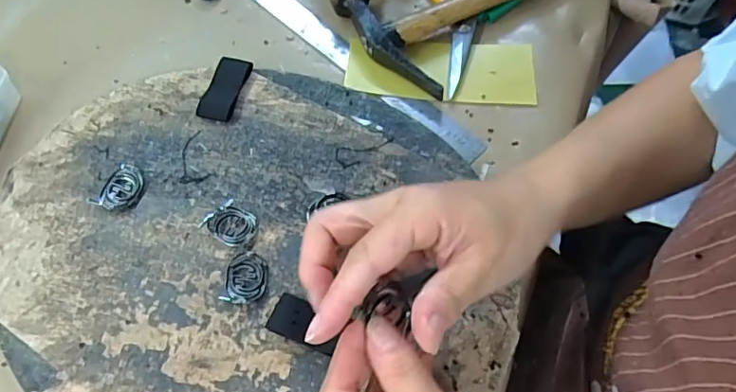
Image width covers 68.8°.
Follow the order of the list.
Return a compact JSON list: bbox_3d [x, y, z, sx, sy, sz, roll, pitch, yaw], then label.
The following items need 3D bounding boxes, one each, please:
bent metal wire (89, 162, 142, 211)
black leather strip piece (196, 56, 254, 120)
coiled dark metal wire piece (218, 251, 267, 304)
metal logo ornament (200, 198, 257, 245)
[{"bbox_3d":[-0.175,-0.006,0.380,0.028,0.006,0.036,20,64,11],"label":"bent metal wire"},{"bbox_3d":[-0.112,-0.084,0.422,0.027,0.006,0.060,12,62,7],"label":"black leather strip piece"},{"bbox_3d":[-0.080,0.053,0.350,0.026,0.004,0.033,4,62,3],"label":"coiled dark metal wire piece"},{"bbox_3d":[-0.094,0.019,0.369,0.034,0.004,0.027,35,68,18],"label":"metal logo ornament"}]

